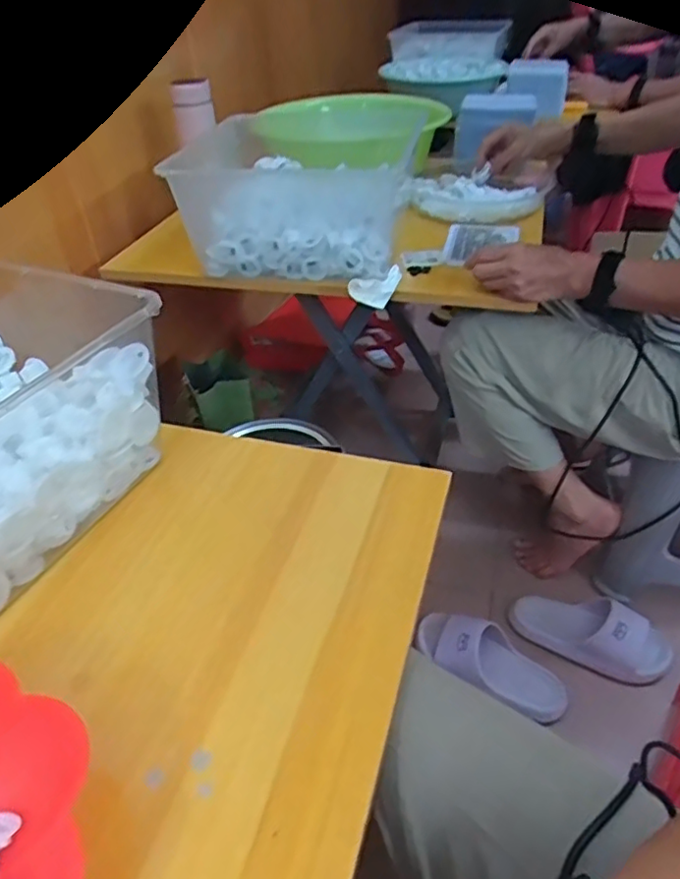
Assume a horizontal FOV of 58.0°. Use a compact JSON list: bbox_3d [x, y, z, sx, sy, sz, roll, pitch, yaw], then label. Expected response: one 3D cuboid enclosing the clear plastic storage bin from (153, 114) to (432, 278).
[{"bbox_3d":[-0.060,-0.336,0.843,0.300,0.116,0.267,7,41,12],"label":"clear plastic storage bin"}]

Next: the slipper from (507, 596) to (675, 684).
[{"bbox_3d":[0.372,0.283,0.917,0.224,0.066,0.091,20,45,25],"label":"slipper"}]

